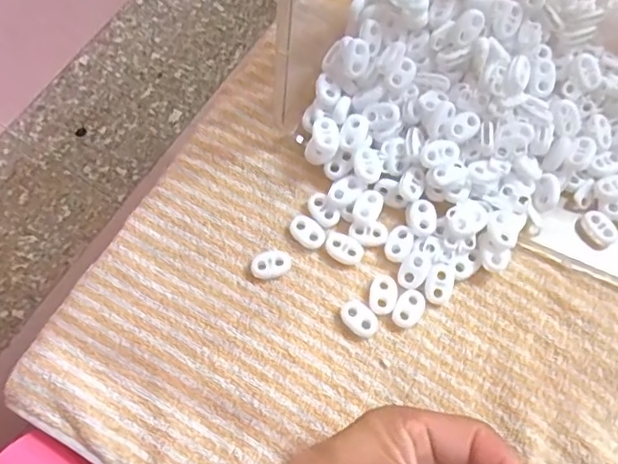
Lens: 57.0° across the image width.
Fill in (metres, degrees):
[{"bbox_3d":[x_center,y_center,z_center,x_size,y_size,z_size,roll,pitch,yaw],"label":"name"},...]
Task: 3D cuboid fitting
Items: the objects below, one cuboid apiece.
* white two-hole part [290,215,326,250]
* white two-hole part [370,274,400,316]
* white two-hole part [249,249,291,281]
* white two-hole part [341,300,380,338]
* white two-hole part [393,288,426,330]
[{"bbox_3d":[-0.001,0.000,0.335,0.023,0.004,0.016,42,74,14],"label":"white two-hole part"},{"bbox_3d":[0.042,0.035,0.320,0.015,0.004,0.022,14,69,5],"label":"white two-hole part"},{"bbox_3d":[-0.022,0.019,0.329,0.023,0.005,0.015,-21,70,-9],"label":"white two-hole part"},{"bbox_3d":[0.028,0.049,0.317,0.022,0.006,0.015,42,74,14],"label":"white two-hole part"},{"bbox_3d":[0.056,0.043,0.317,0.015,0.004,0.022,31,72,11],"label":"white two-hole part"}]

